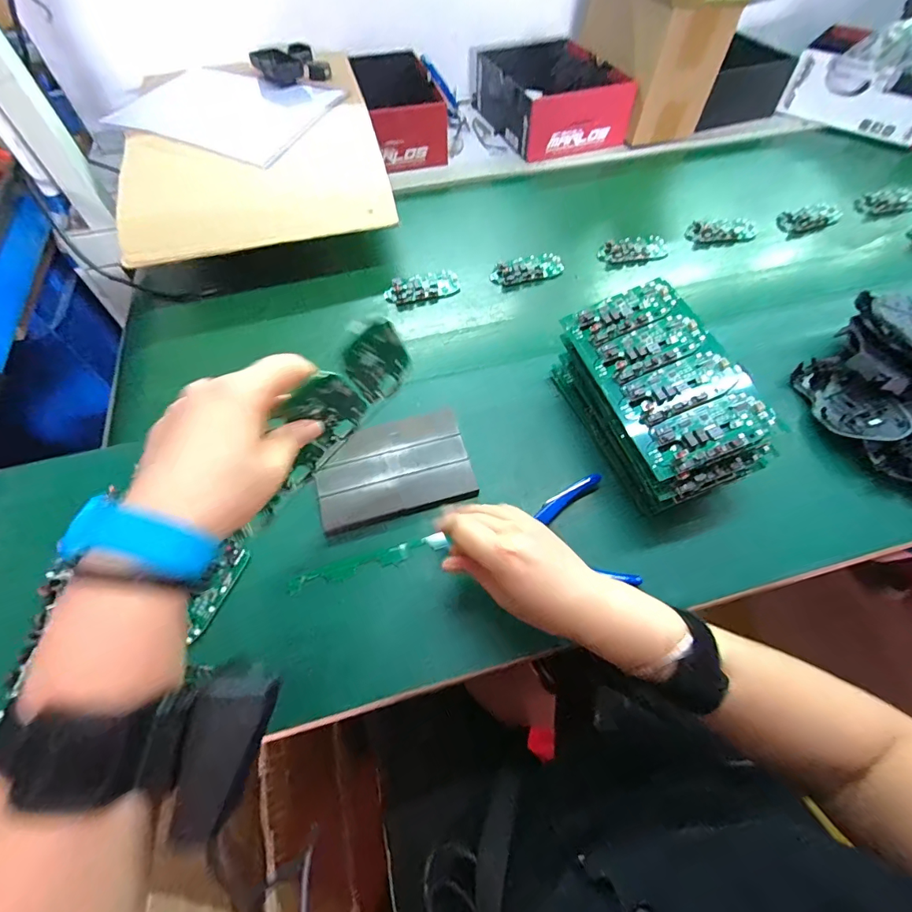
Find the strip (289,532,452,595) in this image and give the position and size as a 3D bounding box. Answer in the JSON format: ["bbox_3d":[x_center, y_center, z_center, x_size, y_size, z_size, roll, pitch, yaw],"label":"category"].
[{"bbox_3d":[-0.079,0.096,0.401,0.138,0.007,0.016,-15,60,-9],"label":"strip"}]

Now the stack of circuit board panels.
[{"bbox_3d":[0.186,-0.054,0.434,0.120,0.105,0.203,-18,60,-11],"label":"stack of circuit board panels"}]

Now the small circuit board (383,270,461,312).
[{"bbox_3d":[-0.044,-0.224,0.602,0.100,0.018,0.048,-18,60,-11],"label":"small circuit board"}]

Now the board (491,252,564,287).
[{"bbox_3d":[0.099,-0.256,0.615,0.099,0.012,0.048,-19,60,-11],"label":"board"}]

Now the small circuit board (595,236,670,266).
[{"bbox_3d":[0.255,-0.294,0.635,0.100,0.019,0.045,-11,59,-7],"label":"small circuit board"}]

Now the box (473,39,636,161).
[{"bbox_3d":[0.163,-0.646,0.788,0.192,0.095,0.261,-15,60,-9],"label":"box"}]

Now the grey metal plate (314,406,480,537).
[{"bbox_3d":[-0.062,0.010,0.444,0.147,0.019,0.105,-14,59,-9],"label":"grey metal plate"}]

